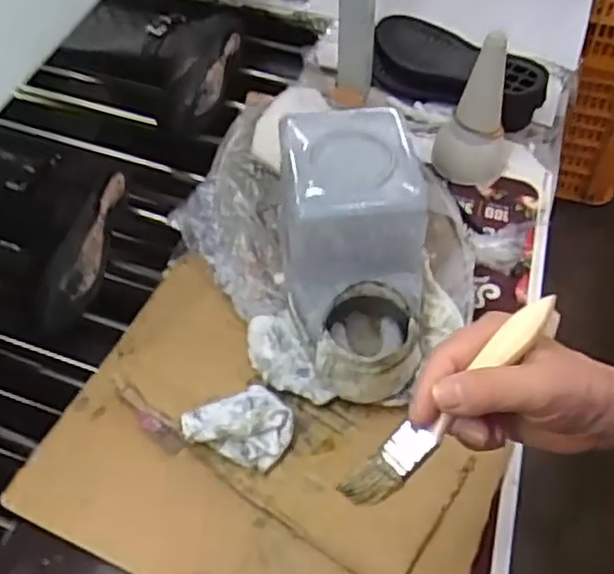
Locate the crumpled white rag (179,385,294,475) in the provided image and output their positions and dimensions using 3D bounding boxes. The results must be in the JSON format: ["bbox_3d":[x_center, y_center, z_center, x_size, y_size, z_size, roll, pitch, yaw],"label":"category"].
[{"bbox_3d":[-0.048,0.095,0.519,0.076,0.029,0.056,20,59,15],"label":"crumpled white rag"}]

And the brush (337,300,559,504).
[{"bbox_3d":[0.077,0.061,0.378,0.149,0.009,0.021,-45,66,0],"label":"brush"}]

